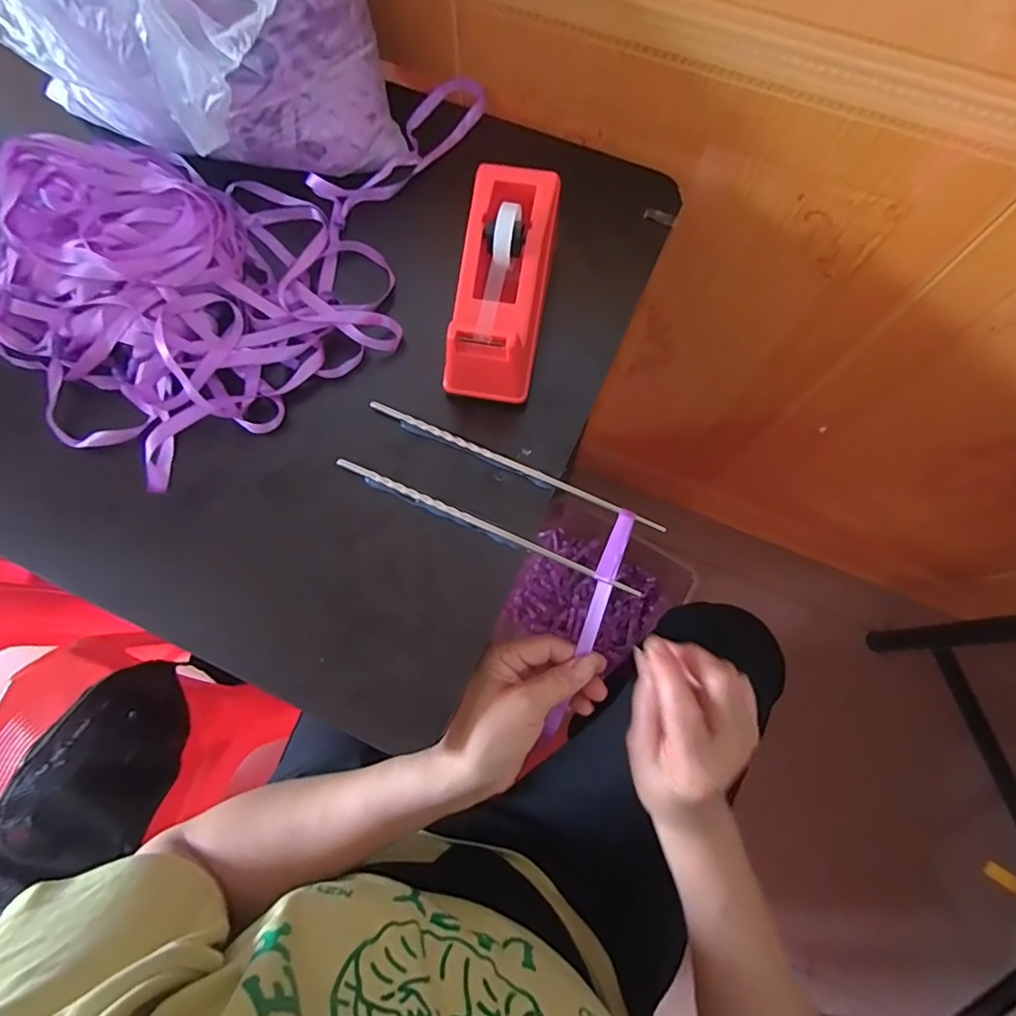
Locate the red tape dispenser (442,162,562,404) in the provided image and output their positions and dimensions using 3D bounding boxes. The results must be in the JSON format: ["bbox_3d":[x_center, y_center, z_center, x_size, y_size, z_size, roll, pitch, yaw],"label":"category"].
[{"bbox_3d":[-0.004,-0.153,0.379,0.062,0.072,0.158,8,73,3],"label":"red tape dispenser"}]

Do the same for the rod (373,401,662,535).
[{"bbox_3d":[0.002,-0.031,0.378,0.220,0.004,0.007,23,75,8],"label":"rod"}]

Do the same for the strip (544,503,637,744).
[{"bbox_3d":[0.056,0.078,0.368,0.015,0.018,0.156,17,101,6],"label":"strip"}]

